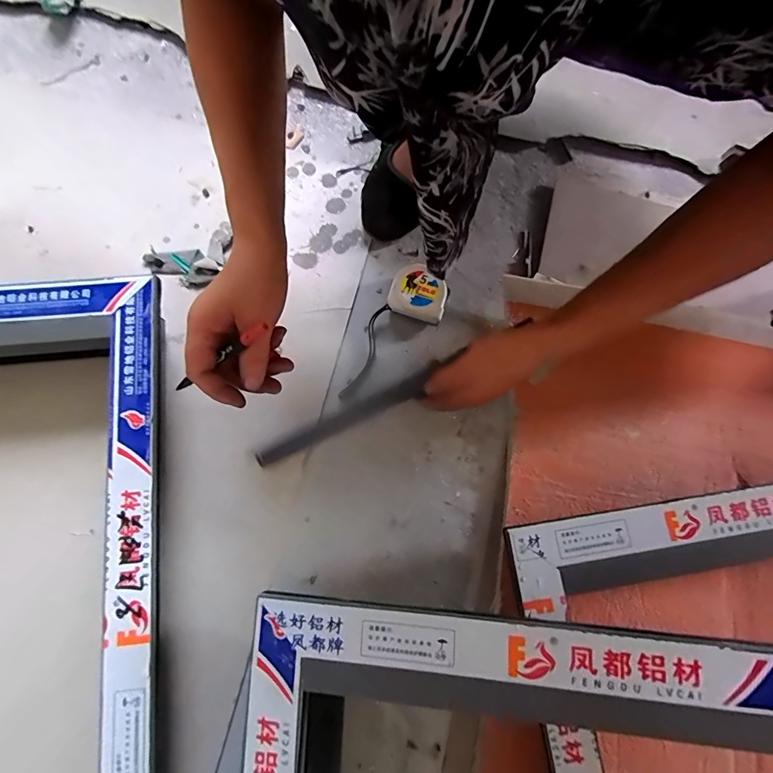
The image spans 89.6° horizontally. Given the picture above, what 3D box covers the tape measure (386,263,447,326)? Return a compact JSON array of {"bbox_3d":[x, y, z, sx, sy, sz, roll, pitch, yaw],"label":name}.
[{"bbox_3d":[0.039,-0.110,0.477,0.067,0.036,0.059,20,79,2],"label":"tape measure"}]

